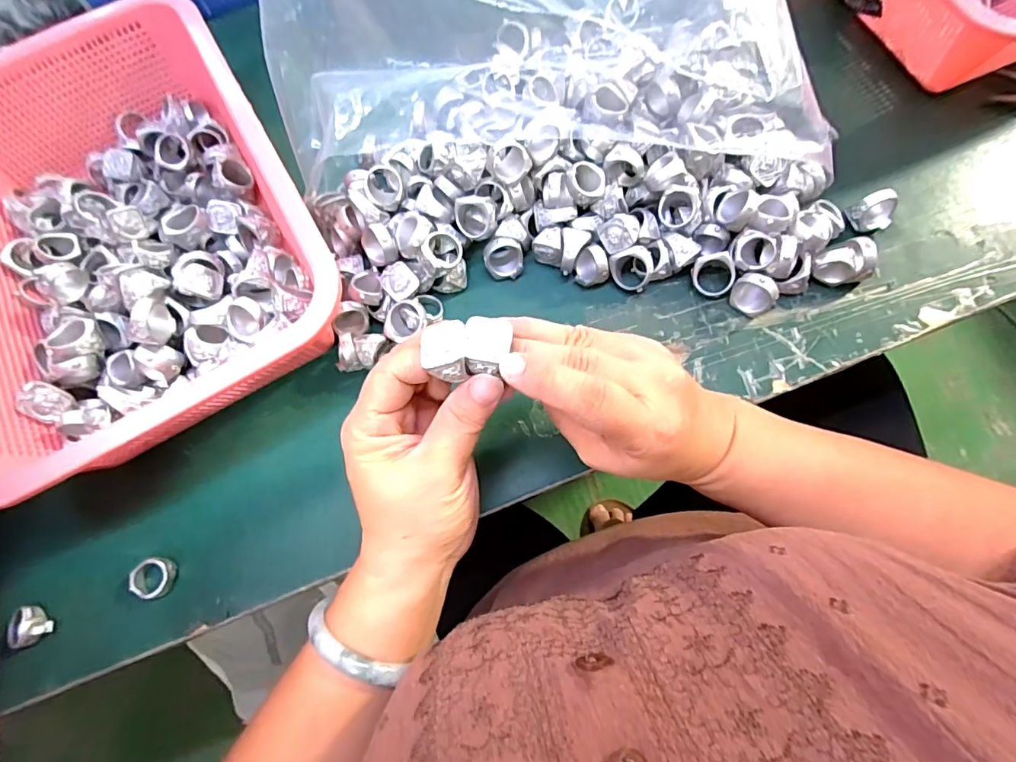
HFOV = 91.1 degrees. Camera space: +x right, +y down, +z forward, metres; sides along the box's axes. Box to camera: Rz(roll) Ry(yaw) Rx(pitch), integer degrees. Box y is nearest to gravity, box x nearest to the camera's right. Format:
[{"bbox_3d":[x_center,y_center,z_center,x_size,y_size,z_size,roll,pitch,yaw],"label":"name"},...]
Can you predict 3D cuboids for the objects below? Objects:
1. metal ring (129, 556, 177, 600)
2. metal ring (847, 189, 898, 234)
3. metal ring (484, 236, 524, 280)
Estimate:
[{"bbox_3d":[-0.212,0.117,0.296,0.025,0.005,0.022,6,73,6],"label":"metal ring"},{"bbox_3d":[0.246,-0.113,0.333,0.024,0.022,0.022,-1,73,3],"label":"metal ring"},{"bbox_3d":[-0.003,-0.085,0.341,0.026,0.028,0.016,-9,34,-7],"label":"metal ring"}]

